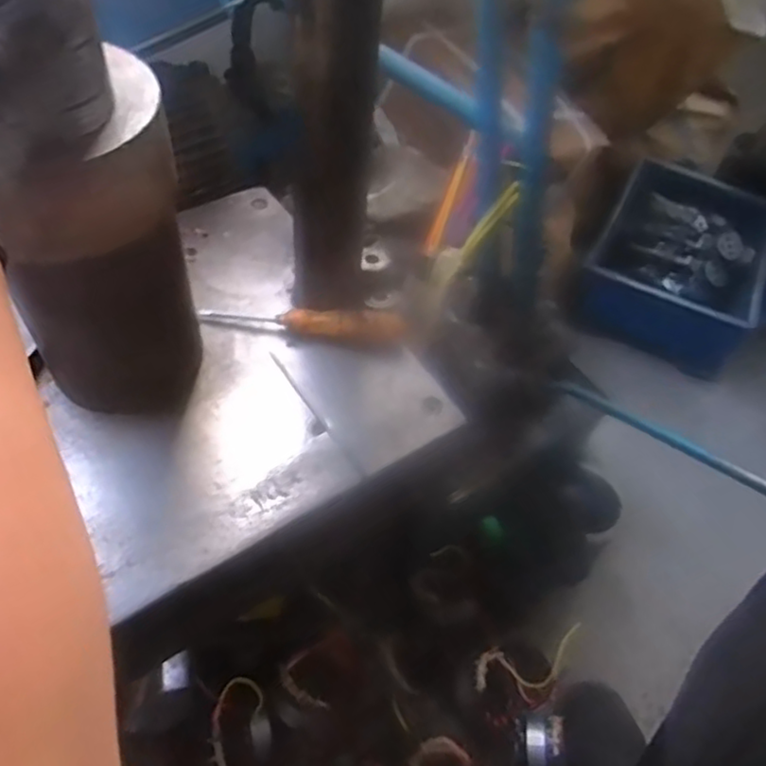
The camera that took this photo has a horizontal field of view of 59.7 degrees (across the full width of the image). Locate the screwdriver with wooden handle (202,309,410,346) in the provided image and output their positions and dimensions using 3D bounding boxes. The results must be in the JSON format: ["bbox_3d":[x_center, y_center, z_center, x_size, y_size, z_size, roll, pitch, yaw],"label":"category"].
[{"bbox_3d":[-0.074,-0.055,0.630,0.196,0.033,0.027,7,53,-1],"label":"screwdriver with wooden handle"}]

